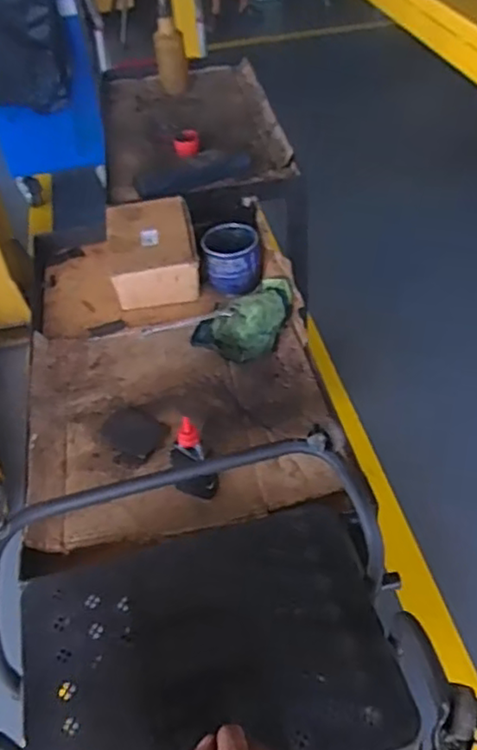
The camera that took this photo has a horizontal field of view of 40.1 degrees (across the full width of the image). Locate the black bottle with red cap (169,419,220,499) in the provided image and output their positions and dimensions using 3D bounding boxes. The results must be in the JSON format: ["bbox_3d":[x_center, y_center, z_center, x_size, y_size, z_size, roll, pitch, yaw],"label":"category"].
[{"bbox_3d":[-0.061,0.112,0.855,0.056,0.116,0.035,18,49,22],"label":"black bottle with red cap"}]

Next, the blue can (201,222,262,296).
[{"bbox_3d":[-0.014,-0.219,1.235,0.110,0.098,0.116,-5,44,1],"label":"blue can"}]

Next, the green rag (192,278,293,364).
[{"bbox_3d":[0.012,-0.096,1.124,0.185,0.050,0.157,-22,47,-16],"label":"green rag"}]

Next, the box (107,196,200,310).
[{"bbox_3d":[-0.167,-0.243,1.279,0.165,0.084,0.248,-10,44,-5],"label":"box"}]

